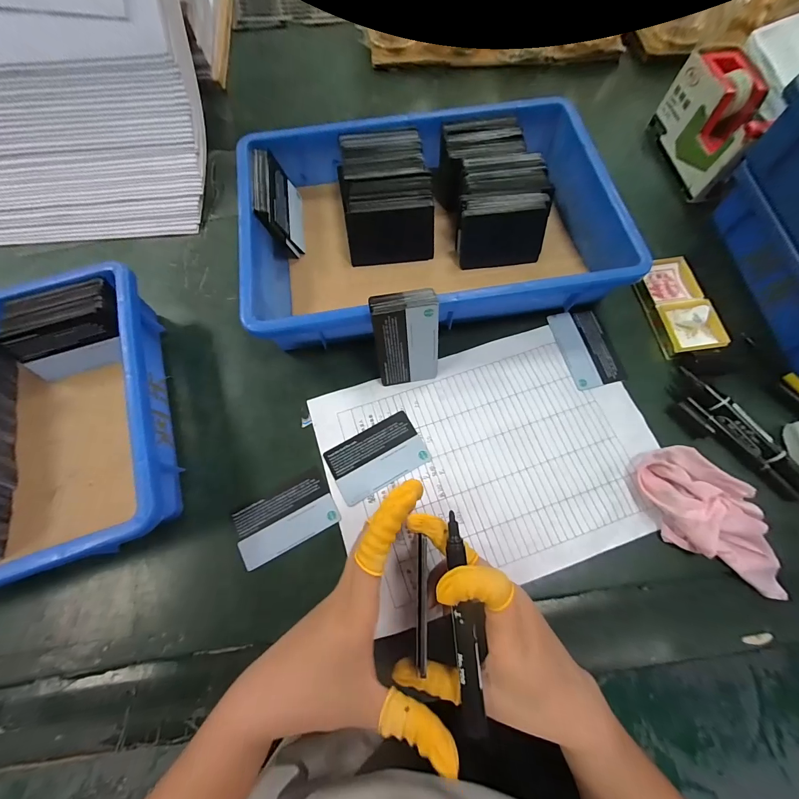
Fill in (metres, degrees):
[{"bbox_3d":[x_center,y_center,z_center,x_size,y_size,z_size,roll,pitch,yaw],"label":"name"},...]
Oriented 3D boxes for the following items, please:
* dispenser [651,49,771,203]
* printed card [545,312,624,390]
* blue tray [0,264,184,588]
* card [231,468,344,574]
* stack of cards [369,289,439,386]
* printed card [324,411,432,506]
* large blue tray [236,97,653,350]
[{"bbox_3d":[0.357,-0.310,0.393,0.051,0.087,0.139,-10,71,-4],"label":"dispenser"},{"bbox_3d":[0.187,-0.053,0.344,0.050,0.004,0.083,-13,71,-4],"label":"printed card"},{"bbox_3d":[-0.371,0.046,0.274,0.356,0.068,0.236,-18,71,-6],"label":"blue tray"},{"bbox_3d":[-0.098,0.100,0.292,0.082,0.004,0.051,-28,73,-9],"label":"card"},{"bbox_3d":[0.007,-0.051,0.303,0.054,0.089,0.015,-10,49,-4],"label":"stack of cards"},{"bbox_3d":[-0.020,0.051,0.310,0.083,0.004,0.053,-28,73,-9],"label":"printed card"},{"bbox_3d":[0.027,-0.187,0.361,0.360,0.062,0.245,-10,71,-3],"label":"large blue tray"}]

